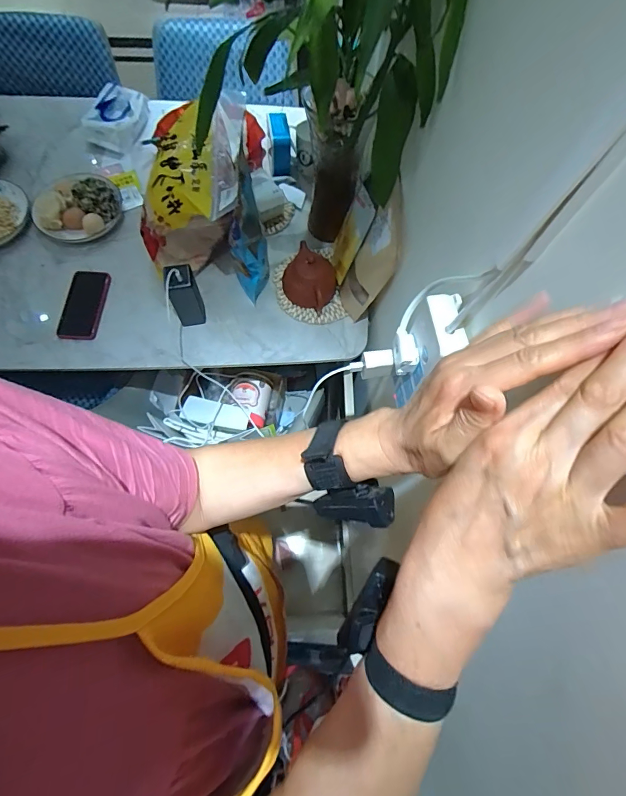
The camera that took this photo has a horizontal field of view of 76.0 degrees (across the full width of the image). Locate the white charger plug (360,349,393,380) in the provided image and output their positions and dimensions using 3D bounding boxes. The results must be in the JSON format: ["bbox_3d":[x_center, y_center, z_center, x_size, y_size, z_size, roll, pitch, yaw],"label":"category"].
[{"bbox_3d":[0.081,-0.043,0.522,0.041,0.031,0.027,-9,70,-6],"label":"white charger plug"}]

